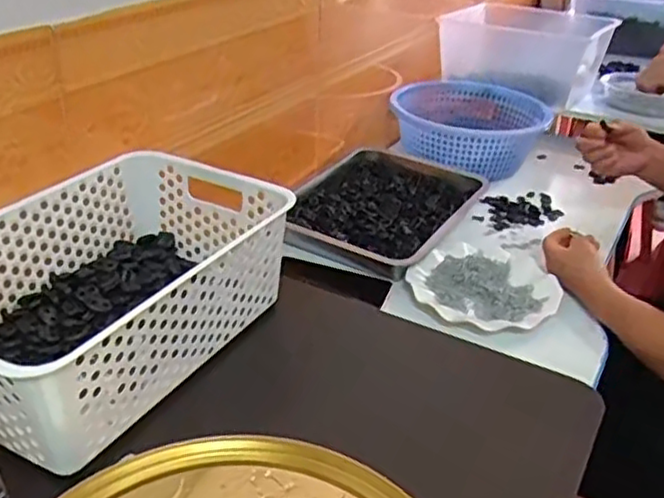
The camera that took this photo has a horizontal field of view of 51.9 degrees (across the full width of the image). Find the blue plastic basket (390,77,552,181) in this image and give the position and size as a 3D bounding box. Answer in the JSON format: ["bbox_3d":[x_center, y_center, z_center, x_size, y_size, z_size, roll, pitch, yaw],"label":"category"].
[{"bbox_3d":[0.247,-0.221,1.223,0.243,0.084,0.259,25,37,32],"label":"blue plastic basket"}]

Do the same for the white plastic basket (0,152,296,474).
[{"bbox_3d":[-0.193,0.030,0.583,0.201,0.104,0.300,18,34,25],"label":"white plastic basket"}]

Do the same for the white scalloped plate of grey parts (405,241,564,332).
[{"bbox_3d":[0.201,0.039,0.866,0.171,0.019,0.189,24,37,32],"label":"white scalloped plate of grey parts"}]

